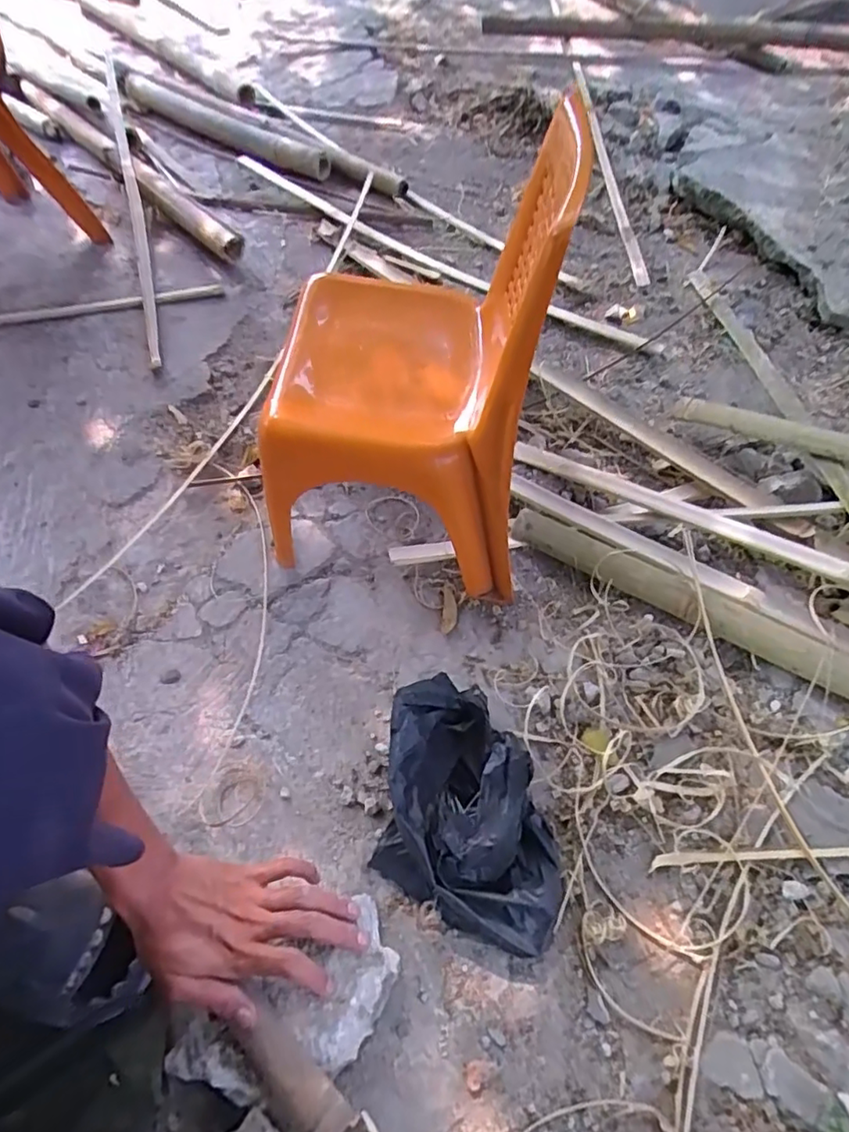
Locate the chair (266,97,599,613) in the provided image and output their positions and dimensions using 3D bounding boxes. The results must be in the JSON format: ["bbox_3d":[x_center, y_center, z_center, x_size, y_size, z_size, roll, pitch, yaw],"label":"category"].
[{"bbox_3d":[-0.019,-0.203,0.614,0.273,0.397,0.283,7,63,5],"label":"chair"}]

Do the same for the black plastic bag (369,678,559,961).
[{"bbox_3d":[0.041,0.215,0.539,0.156,0.114,0.224,2,63,2],"label":"black plastic bag"}]

